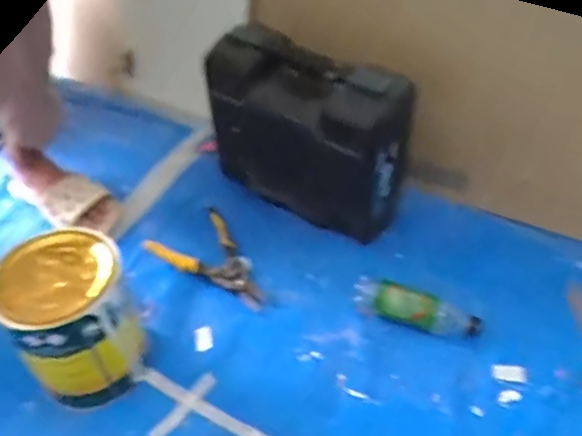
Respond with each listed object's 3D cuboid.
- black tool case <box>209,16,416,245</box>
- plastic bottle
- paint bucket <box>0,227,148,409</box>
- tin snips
[{"bbox_3d":[0.027,-0.139,0.999,0.331,0.292,0.134,29,55,28],"label":"black tool case"},{"bbox_3d":[0.193,0.139,0.922,0.193,0.053,0.051,18,47,19],"label":"plastic bottle"},{"bbox_3d":[-0.299,0.142,0.824,0.152,0.207,0.153,0,44,0],"label":"paint bucket"},{"bbox_3d":[-0.119,0.059,1.023,0.227,0.034,0.126,21,48,21],"label":"tin snips"}]

